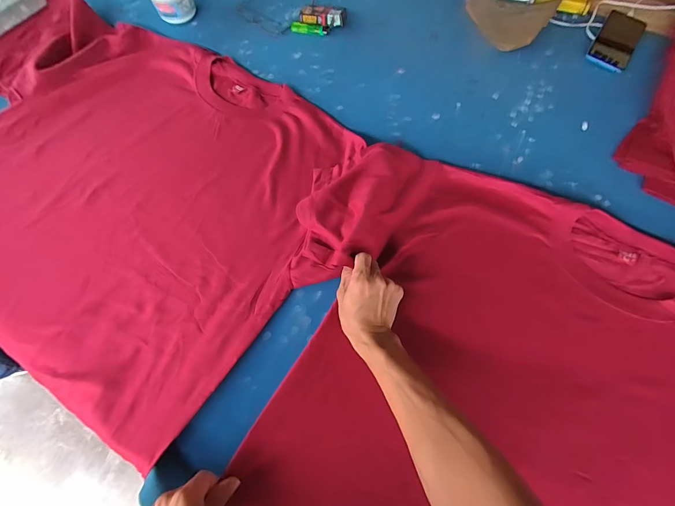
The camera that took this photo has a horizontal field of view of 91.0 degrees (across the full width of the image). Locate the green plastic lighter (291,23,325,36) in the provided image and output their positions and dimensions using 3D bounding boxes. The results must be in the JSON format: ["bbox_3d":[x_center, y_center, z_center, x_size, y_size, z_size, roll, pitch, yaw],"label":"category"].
[{"bbox_3d":[-0.063,-0.466,0.690,0.070,0.014,0.014,11,69,6],"label":"green plastic lighter"}]

